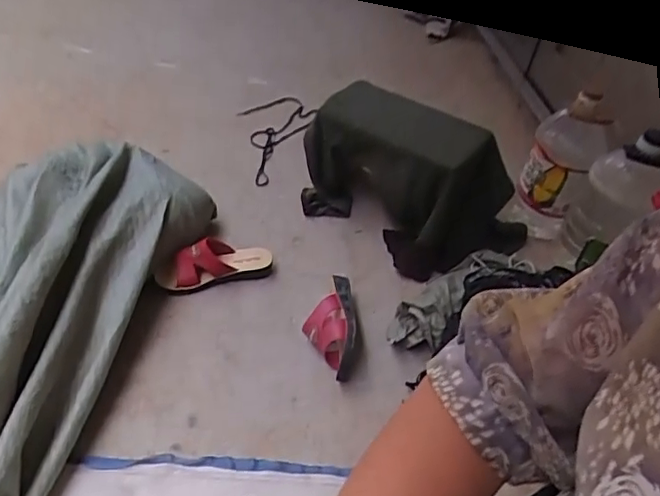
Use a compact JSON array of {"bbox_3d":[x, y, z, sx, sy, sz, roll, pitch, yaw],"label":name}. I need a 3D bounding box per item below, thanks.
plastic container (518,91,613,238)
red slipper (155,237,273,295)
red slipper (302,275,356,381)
[{"bbox_3d":[0.511,-0.175,1.291,0.145,0.322,0.105,27,46,23],"label":"plastic container"},{"bbox_3d":[-0.238,0.028,1.181,0.237,0.087,0.093,-12,44,-17],"label":"red slipper"},{"bbox_3d":[0.001,0.137,1.065,0.096,0.075,0.217,-2,42,-7],"label":"red slipper"}]

